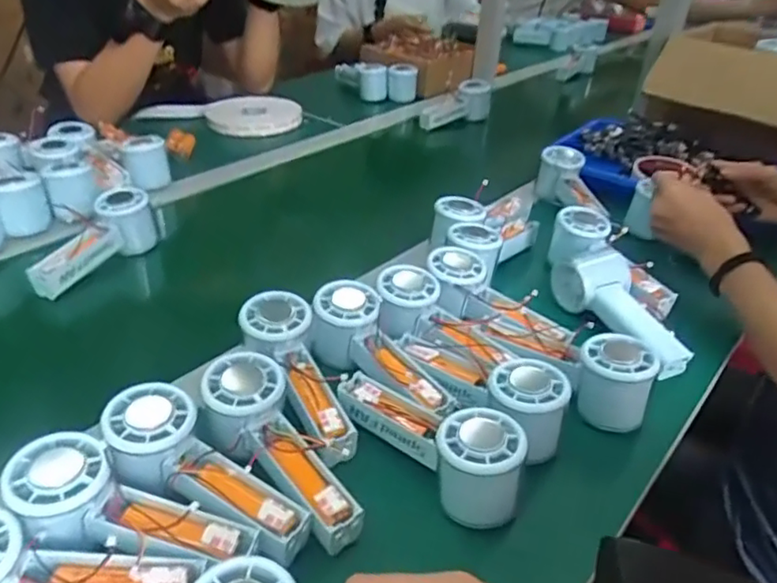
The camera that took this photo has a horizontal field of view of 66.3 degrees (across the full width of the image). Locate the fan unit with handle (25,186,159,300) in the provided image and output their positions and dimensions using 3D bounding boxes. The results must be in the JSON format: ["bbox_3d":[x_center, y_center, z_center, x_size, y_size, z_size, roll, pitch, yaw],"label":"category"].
[{"bbox_3d":[-0.314,-0.053,0.628,0.039,0.061,0.139,17,36,19],"label":"fan unit with handle"}]

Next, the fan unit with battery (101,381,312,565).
[{"bbox_3d":[-0.117,0.113,0.383,0.149,0.054,0.056,18,37,21],"label":"fan unit with battery"}]

